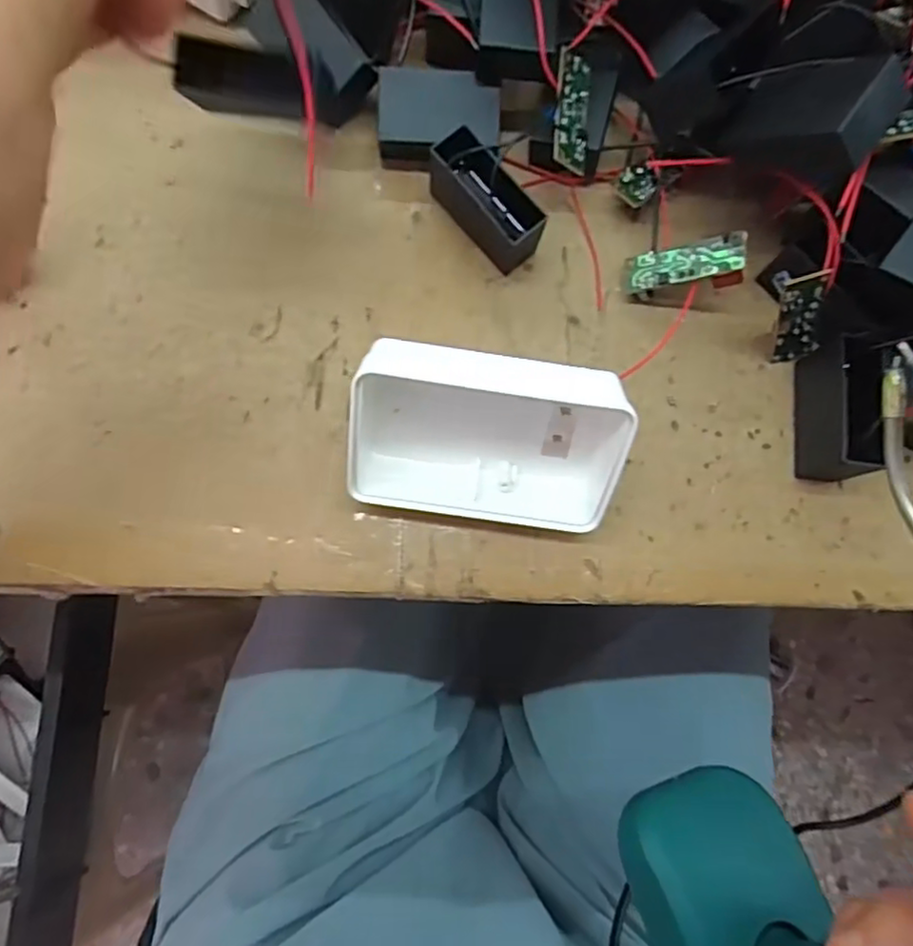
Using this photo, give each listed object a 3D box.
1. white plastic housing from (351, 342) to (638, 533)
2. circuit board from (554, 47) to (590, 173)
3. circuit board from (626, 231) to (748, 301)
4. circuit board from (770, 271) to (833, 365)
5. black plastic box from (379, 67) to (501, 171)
[{"bbox_3d":[0.009,-0.011,0.227,0.088,0.054,0.034,5,44,-7],"label":"white plastic housing"},{"bbox_3d":[0.044,-0.138,0.253,0.017,0.004,0.045,5,86,-36],"label":"circuit board"},{"bbox_3d":[0.089,-0.079,0.257,0.044,0.009,0.016,-4,81,28],"label":"circuit board"},{"bbox_3d":[0.129,-0.058,0.249,0.018,0.044,0.006,-13,57,12],"label":"circuit board"},{"bbox_3d":[-0.007,-0.140,0.268,0.047,0.023,0.031,0,79,-3],"label":"black plastic box"}]

